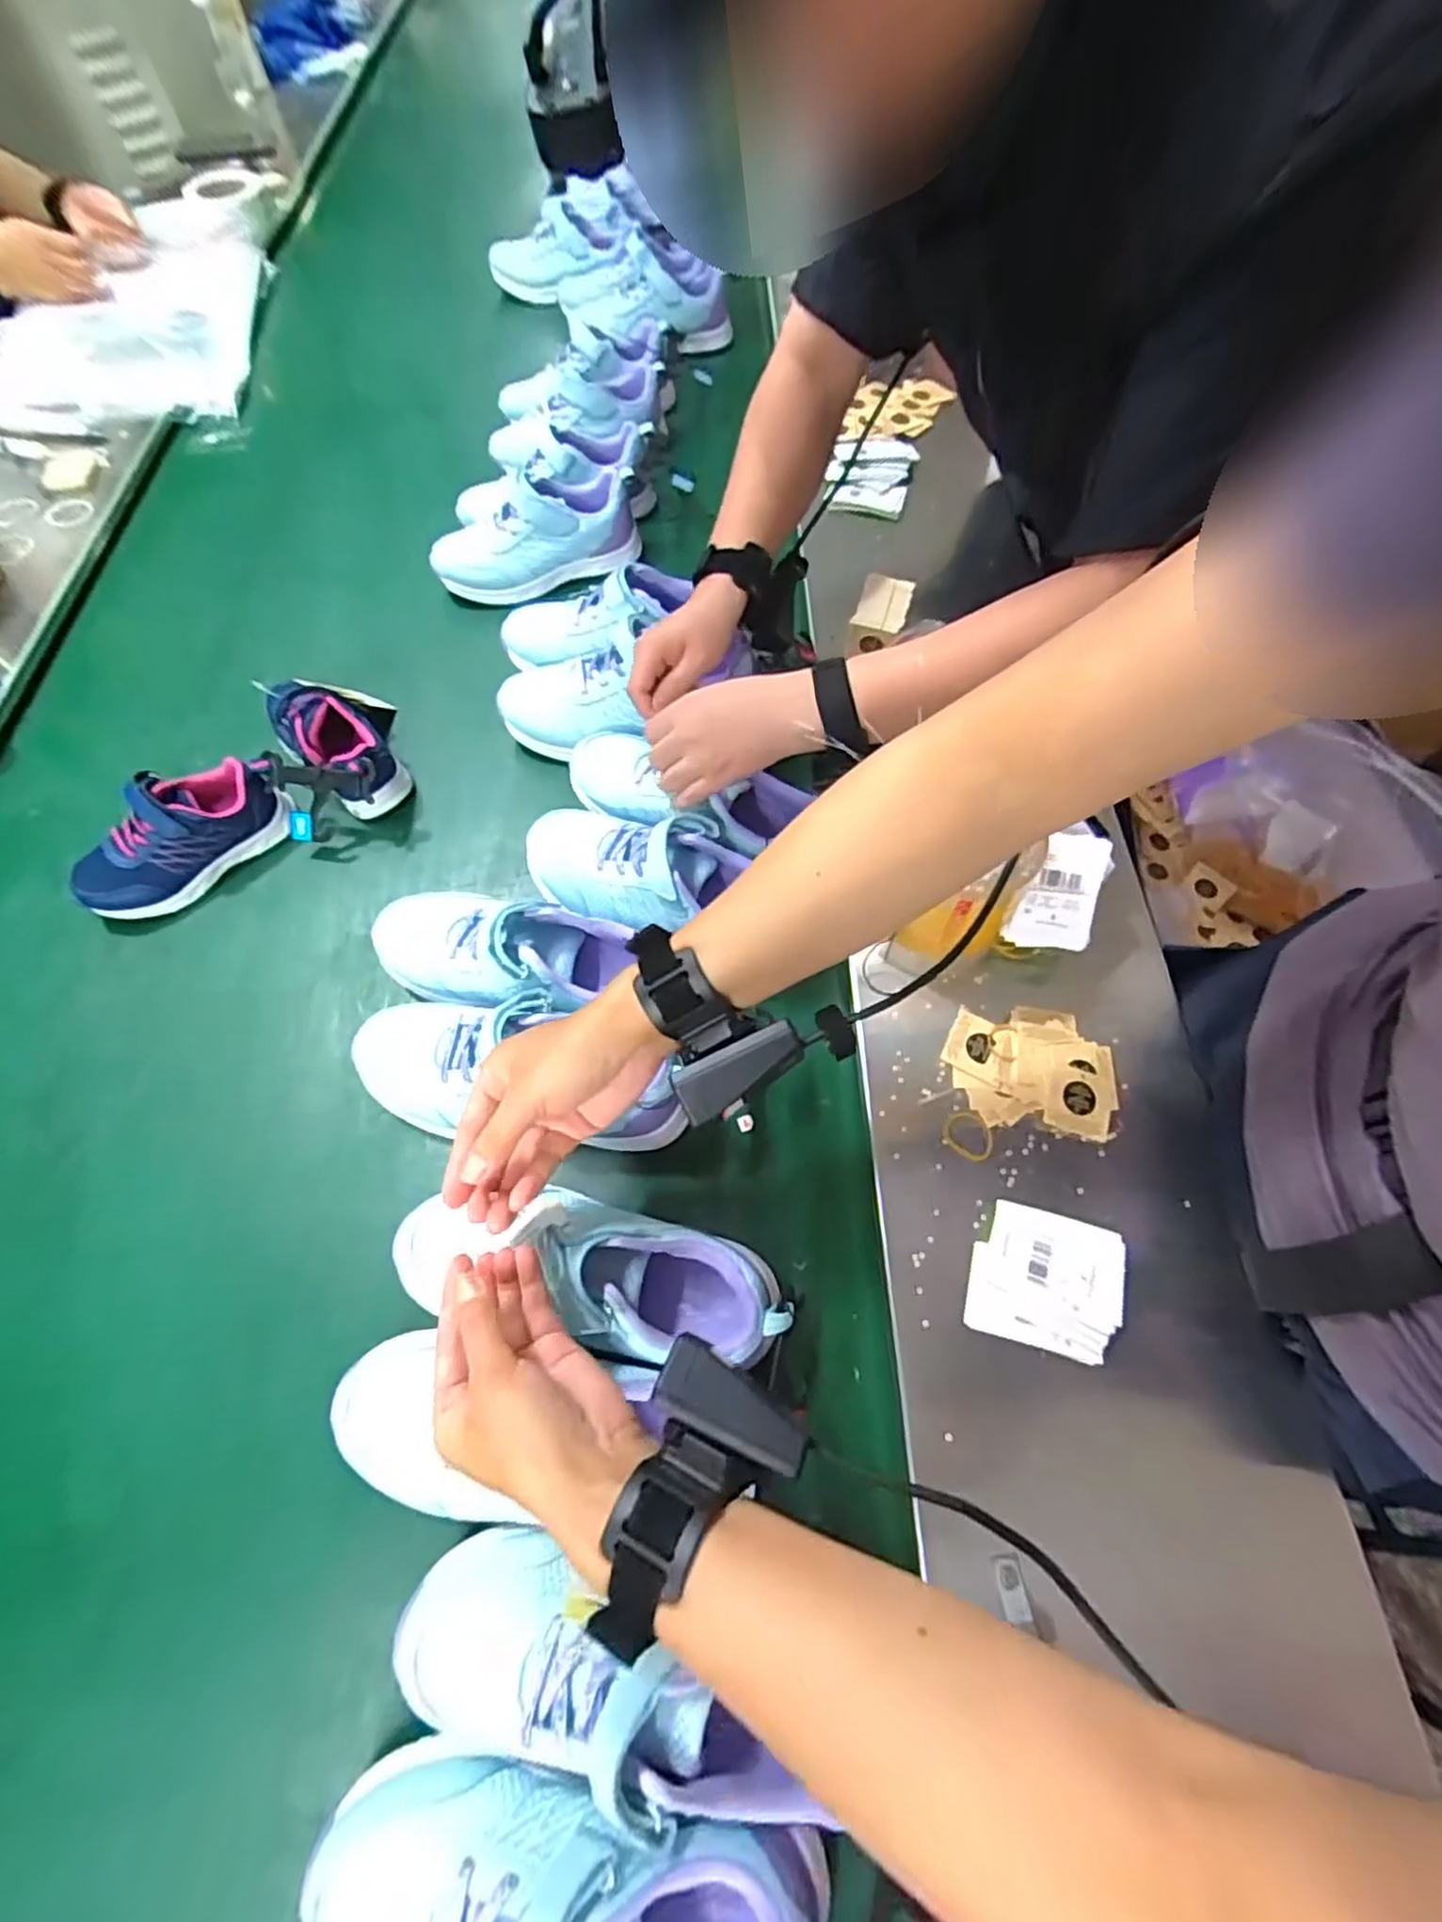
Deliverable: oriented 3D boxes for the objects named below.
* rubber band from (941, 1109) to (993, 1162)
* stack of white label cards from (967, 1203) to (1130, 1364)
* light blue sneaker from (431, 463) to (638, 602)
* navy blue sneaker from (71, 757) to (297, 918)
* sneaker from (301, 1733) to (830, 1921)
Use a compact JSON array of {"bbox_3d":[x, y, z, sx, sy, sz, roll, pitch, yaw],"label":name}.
[{"bbox_3d":[0.169,0.118,0.481,0.034,0.004,0.030,33,69,18],"label":"rubber band"},{"bbox_3d":[0.201,0.196,0.436,0.086,0.012,0.077,12,65,9],"label":"stack of white label cards"},{"bbox_3d":[-0.196,-0.452,0.754,0.219,0.083,0.089,-28,65,-11],"label":"light blue sneaker"},{"bbox_3d":[-0.450,-0.110,0.597,0.182,0.070,0.074,-37,67,-14],"label":"navy blue sneaker"},{"bbox_3d":[-0.069,0.424,0.318,0.223,0.084,0.077,3,63,5],"label":"sneaker"}]

